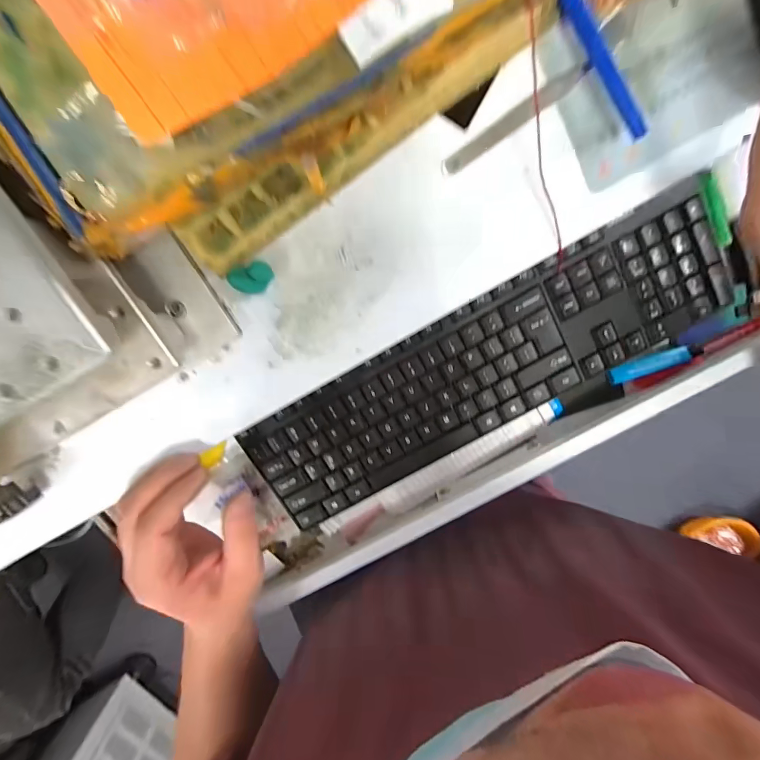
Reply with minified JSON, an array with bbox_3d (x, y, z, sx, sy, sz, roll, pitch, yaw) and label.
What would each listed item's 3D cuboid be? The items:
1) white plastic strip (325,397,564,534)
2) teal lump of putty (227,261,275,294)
[{"bbox_3d":[0.059,0.087,0.364,0.249,0.009,0.029,-31,114,4],"label":"white plastic strip"},{"bbox_3d":[-0.081,-0.064,0.242,0.026,0.008,0.017,-19,104,2],"label":"teal lump of putty"}]

